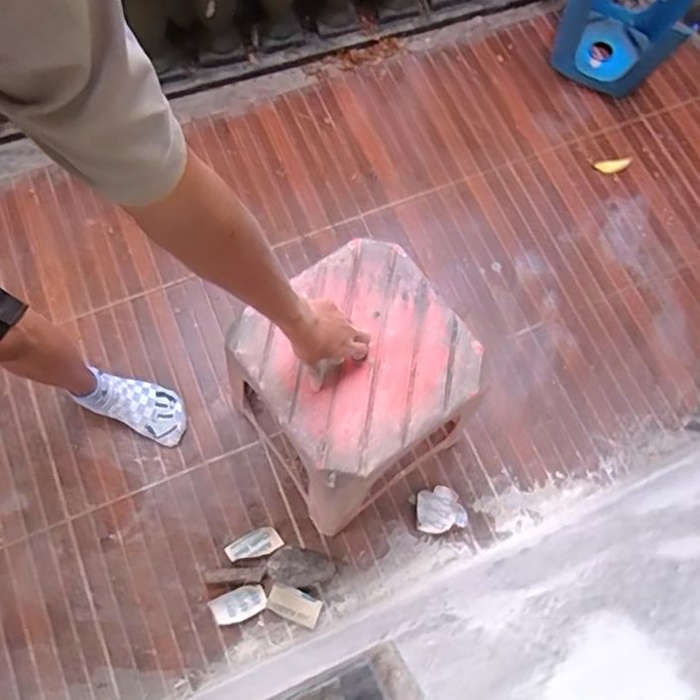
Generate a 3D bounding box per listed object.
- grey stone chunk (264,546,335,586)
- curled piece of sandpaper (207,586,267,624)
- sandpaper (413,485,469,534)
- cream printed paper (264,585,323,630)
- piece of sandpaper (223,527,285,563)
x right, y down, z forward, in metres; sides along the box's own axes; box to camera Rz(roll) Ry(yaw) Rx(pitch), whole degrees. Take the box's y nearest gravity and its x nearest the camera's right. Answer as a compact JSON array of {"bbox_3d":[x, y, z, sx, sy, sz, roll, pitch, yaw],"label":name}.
[{"bbox_3d":[-0.094,0.417,1.081,0.131,0.034,0.066,3,73,-2],"label":"grey stone chunk"},{"bbox_3d":[-0.212,0.485,1.068,0.105,0.005,0.056,-17,76,-8],"label":"curled piece of sandpaper"},{"bbox_3d":[0.179,0.321,1.131,0.101,0.016,0.085,-15,76,-8],"label":"sandpaper"},{"bbox_3d":[-0.107,0.486,1.069,0.100,0.013,0.052,26,74,4],"label":"cream printed paper"},{"bbox_3d":[-0.189,0.382,1.102,0.107,0.009,0.049,-21,77,-9],"label":"piece of sandpaper"}]

